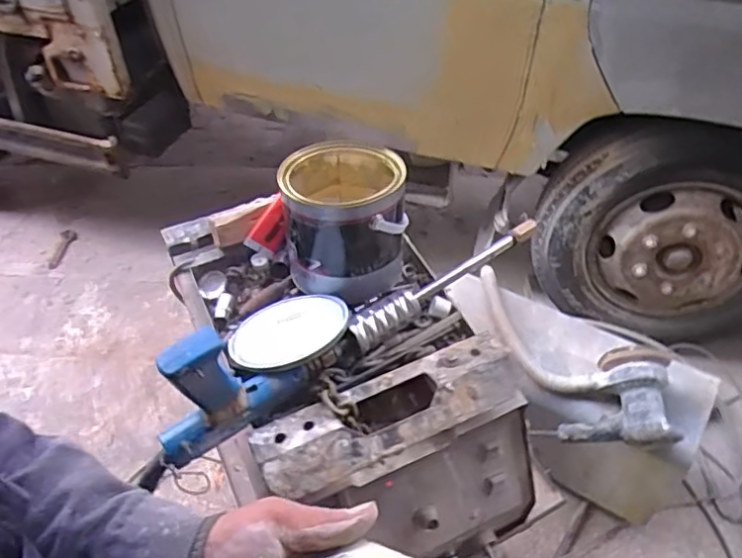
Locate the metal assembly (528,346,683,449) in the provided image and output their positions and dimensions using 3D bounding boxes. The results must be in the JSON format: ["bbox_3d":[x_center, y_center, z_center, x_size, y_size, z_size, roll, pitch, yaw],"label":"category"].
[{"bbox_3d":[0.492,0.244,1.218,0.256,0.144,0.168,7,48,9],"label":"metal assembly"}]

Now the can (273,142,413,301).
[{"bbox_3d":[-0.035,-0.079,0.817,0.156,0.159,0.162,-5,49,-2],"label":"can"}]

